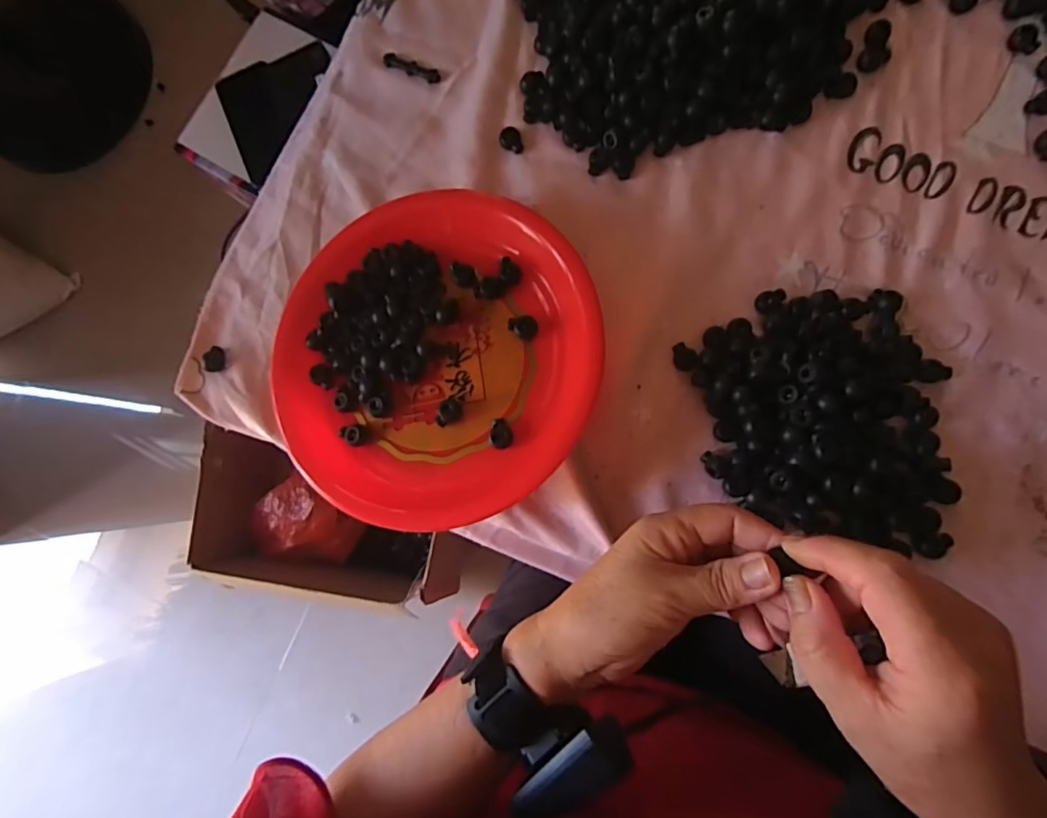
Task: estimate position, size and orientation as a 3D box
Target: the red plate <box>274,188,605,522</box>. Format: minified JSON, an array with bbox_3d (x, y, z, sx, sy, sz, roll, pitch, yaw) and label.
[{"bbox_3d":[-0.073,-0.046,0.414,0.262,0.048,0.252,-1,84,8],"label":"red plate"}]

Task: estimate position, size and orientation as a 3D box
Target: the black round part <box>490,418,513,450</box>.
[{"bbox_3d":[-0.016,0.019,0.387,0.016,0.011,0.022,-3,82,6],"label":"black round part"}]

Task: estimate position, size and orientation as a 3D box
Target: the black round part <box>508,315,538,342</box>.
[{"bbox_3d":[0.000,-0.063,0.402,0.022,0.009,0.018,26,88,9],"label":"black round part"}]

